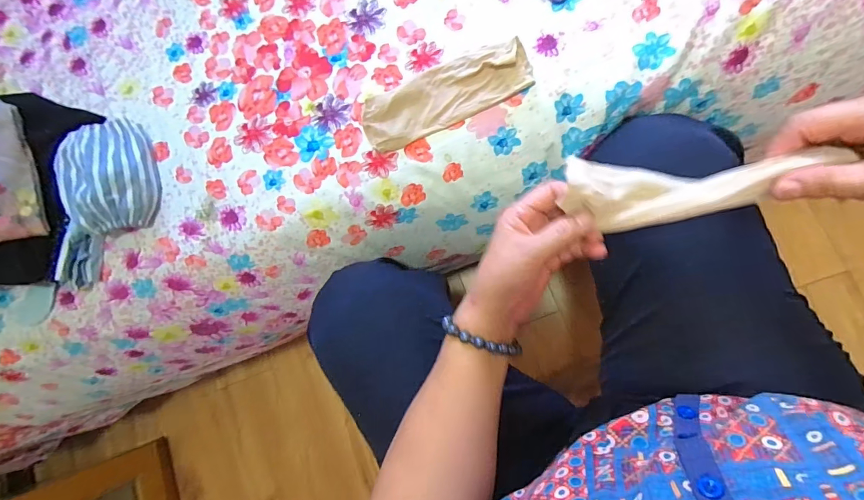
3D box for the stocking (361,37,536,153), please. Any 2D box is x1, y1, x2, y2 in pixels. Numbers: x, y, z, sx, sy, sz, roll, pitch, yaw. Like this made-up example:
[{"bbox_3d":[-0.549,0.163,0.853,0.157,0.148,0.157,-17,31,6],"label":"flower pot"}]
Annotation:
[{"bbox_3d":[0.012,-0.160,0.420,0.176,0.015,0.058,-21,84,8],"label":"stocking"}]

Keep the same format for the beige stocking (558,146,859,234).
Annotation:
[{"bbox_3d":[0.187,-0.046,0.298,0.168,0.033,0.055,-2,87,18],"label":"beige stocking"}]

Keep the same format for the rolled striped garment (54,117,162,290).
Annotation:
[{"bbox_3d":[-0.372,-0.052,0.466,0.107,0.055,0.195,4,89,10],"label":"rolled striped garment"}]

